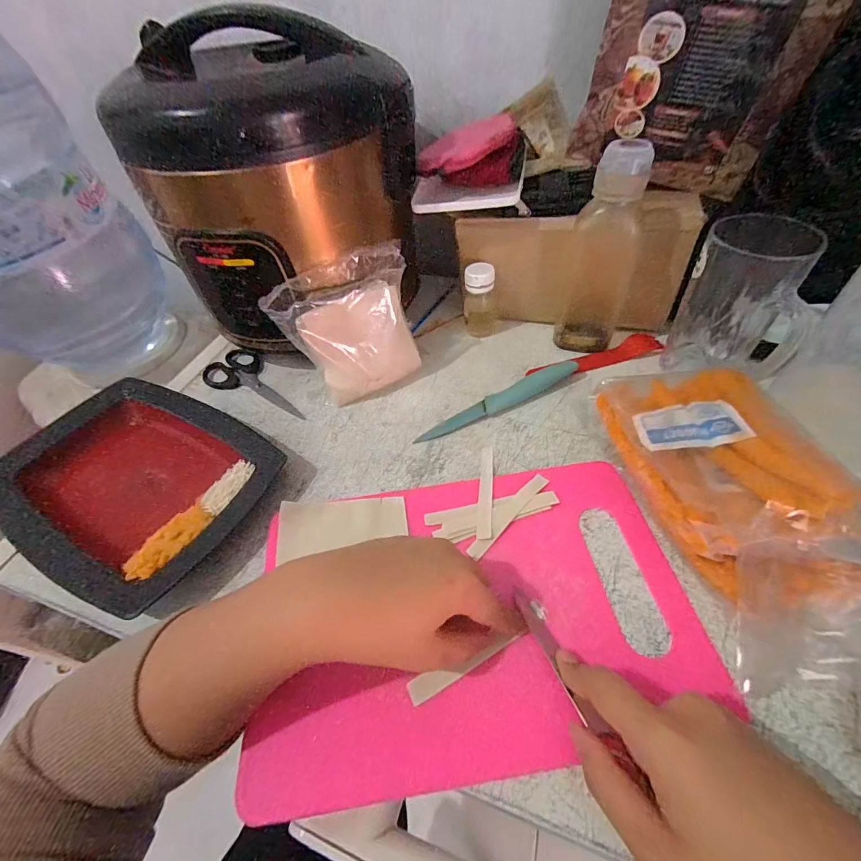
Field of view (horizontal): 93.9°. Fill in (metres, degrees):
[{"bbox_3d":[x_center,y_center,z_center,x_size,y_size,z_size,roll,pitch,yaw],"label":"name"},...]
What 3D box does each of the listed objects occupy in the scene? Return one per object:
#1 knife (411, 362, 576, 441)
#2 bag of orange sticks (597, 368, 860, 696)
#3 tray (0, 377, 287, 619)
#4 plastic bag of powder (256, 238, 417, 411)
[{"bbox_3d":[0.065,-0.029,0.392,0.169,0.014,0.023,-25,51,-1],"label":"knife"},{"bbox_3d":[0.221,0.043,0.288,0.127,0.066,0.227,-11,50,-4],"label":"bag of orange sticks"},{"bbox_3d":[-0.257,0.040,0.354,0.230,0.029,0.173,21,55,21],"label":"tray"},{"bbox_3d":[-0.075,-0.096,0.398,0.132,0.121,0.065,-31,54,-20],"label":"plastic bag of powder"}]

